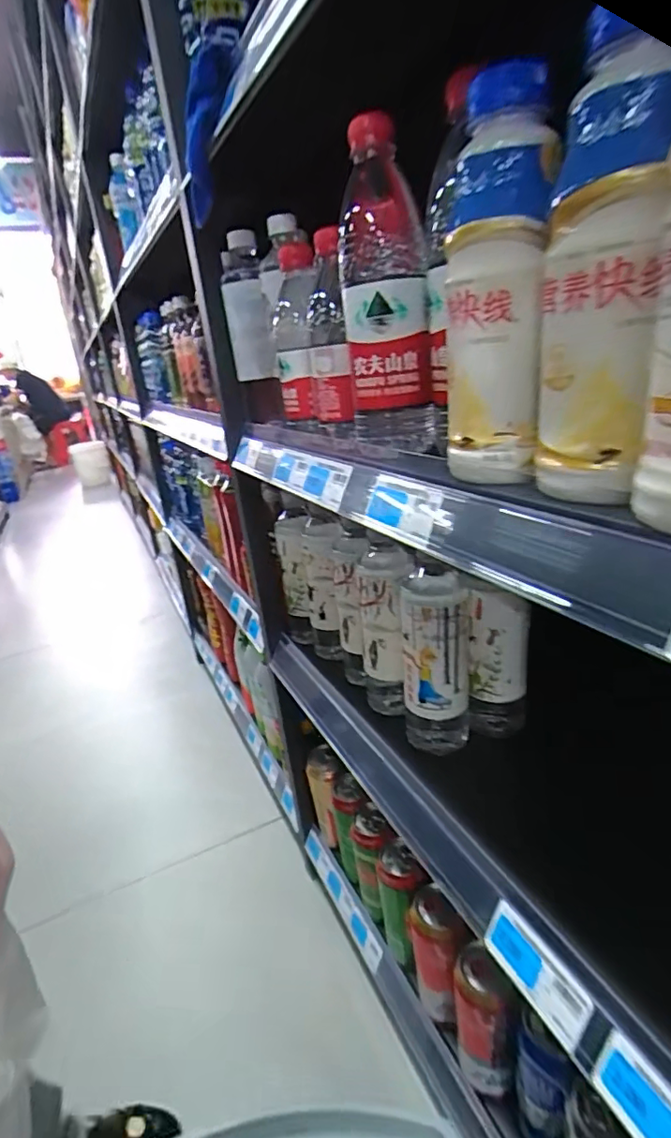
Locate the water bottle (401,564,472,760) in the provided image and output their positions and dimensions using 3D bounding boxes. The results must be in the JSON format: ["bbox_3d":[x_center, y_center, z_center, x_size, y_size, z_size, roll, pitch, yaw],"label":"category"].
[{"bbox_3d":[0.099,0.091,0.542,0.065,0.185,0.059,-3,22,9],"label":"water bottle"}]

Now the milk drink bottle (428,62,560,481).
[{"bbox_3d":[0.083,-0.143,0.292,0.055,0.185,0.058,-1,22,14],"label":"milk drink bottle"}]

